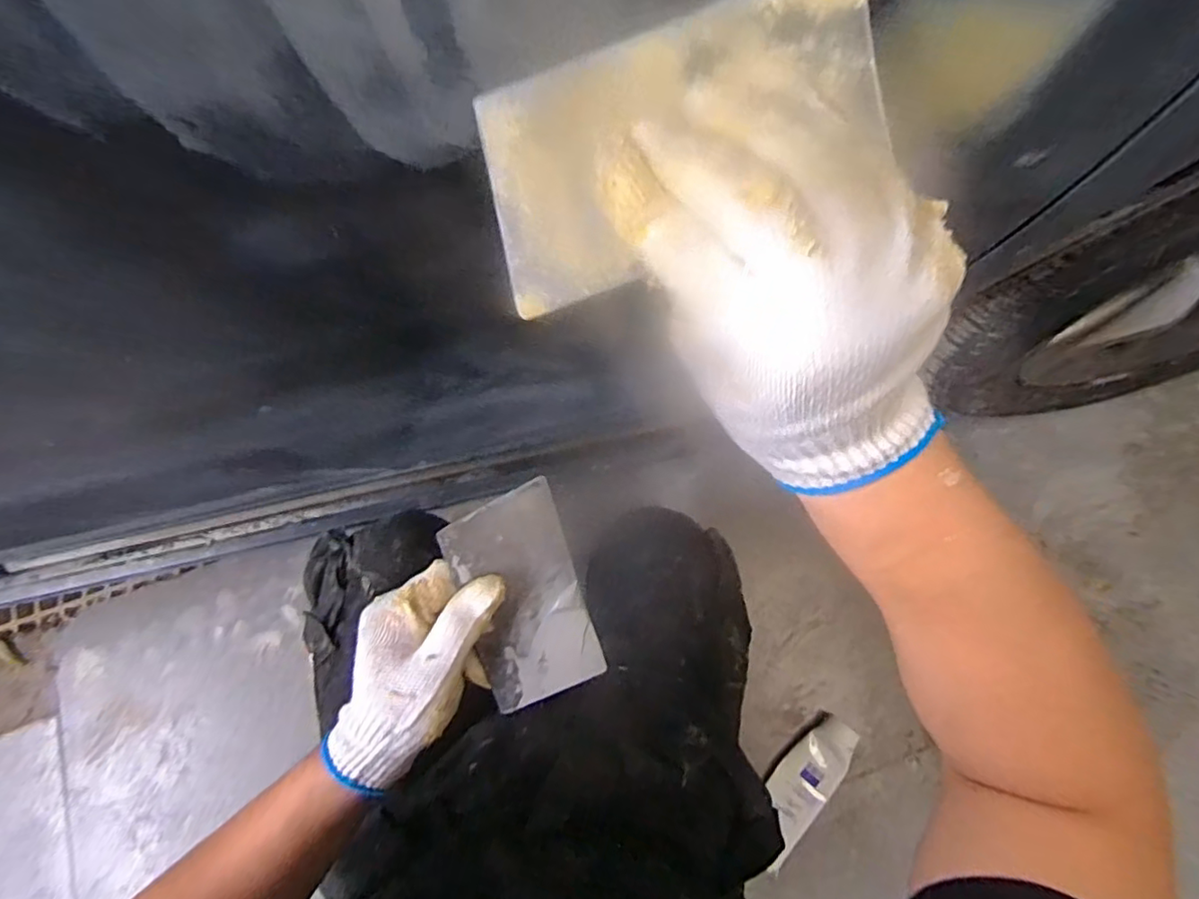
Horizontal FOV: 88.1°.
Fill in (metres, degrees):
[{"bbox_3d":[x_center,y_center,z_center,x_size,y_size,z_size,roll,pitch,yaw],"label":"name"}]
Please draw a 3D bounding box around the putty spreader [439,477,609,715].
[{"bbox_3d":[-0.049,0.097,0.399,0.073,0.004,0.137,-19,101,-8],"label":"putty spreader"}]

